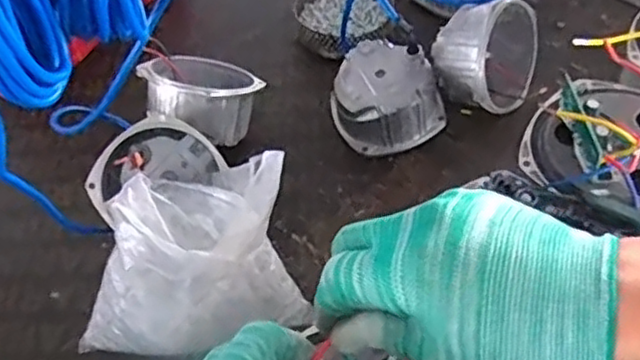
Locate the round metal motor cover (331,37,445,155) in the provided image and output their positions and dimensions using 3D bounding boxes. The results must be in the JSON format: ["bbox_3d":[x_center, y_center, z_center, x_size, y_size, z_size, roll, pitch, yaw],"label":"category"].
[{"bbox_3d":[0.077,-0.099,0.812,0.113,0.089,0.124,-3,52,4],"label":"round metal motor cover"}]

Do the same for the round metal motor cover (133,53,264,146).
[{"bbox_3d":[-0.140,-0.098,0.809,0.130,0.072,0.130,13,21,-5],"label":"round metal motor cover"}]

